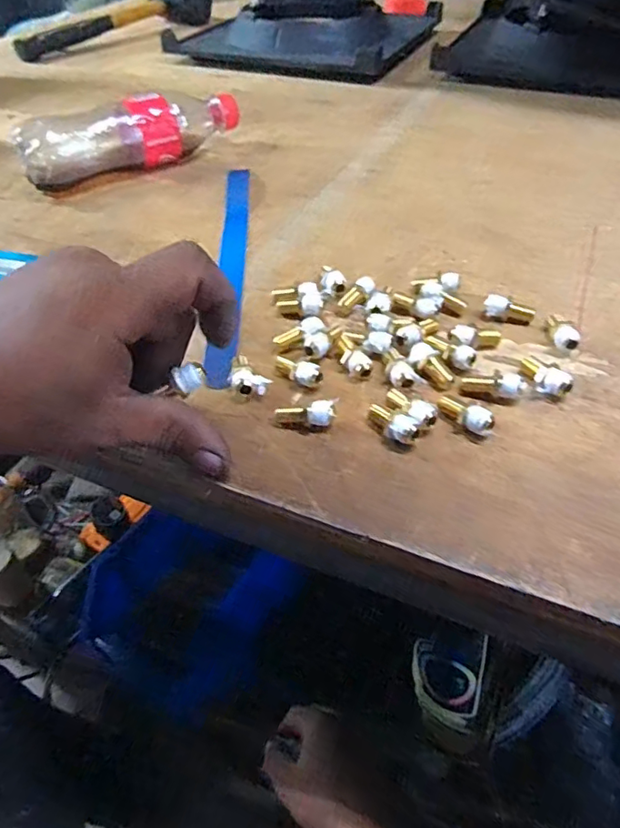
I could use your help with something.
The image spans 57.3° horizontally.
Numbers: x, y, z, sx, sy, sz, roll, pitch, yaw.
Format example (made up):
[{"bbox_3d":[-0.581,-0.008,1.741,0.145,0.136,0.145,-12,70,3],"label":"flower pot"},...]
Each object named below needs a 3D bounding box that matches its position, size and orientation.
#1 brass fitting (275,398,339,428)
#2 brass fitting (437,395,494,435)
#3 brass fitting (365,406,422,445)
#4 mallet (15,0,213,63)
[{"bbox_3d":[-0.002,0.001,0.275,0.031,0.009,0.011,-8,45,12],"label":"brass fitting"},{"bbox_3d":[0.073,0.002,0.271,0.012,0.012,0.028,-35,55,-27],"label":"brass fitting"},{"bbox_3d":[0.038,0.006,0.268,0.027,0.012,0.013,26,52,23],"label":"brass fitting"},{"bbox_3d":[-0.283,-0.582,0.829,0.098,0.050,0.309,29,54,26],"label":"mallet"}]

